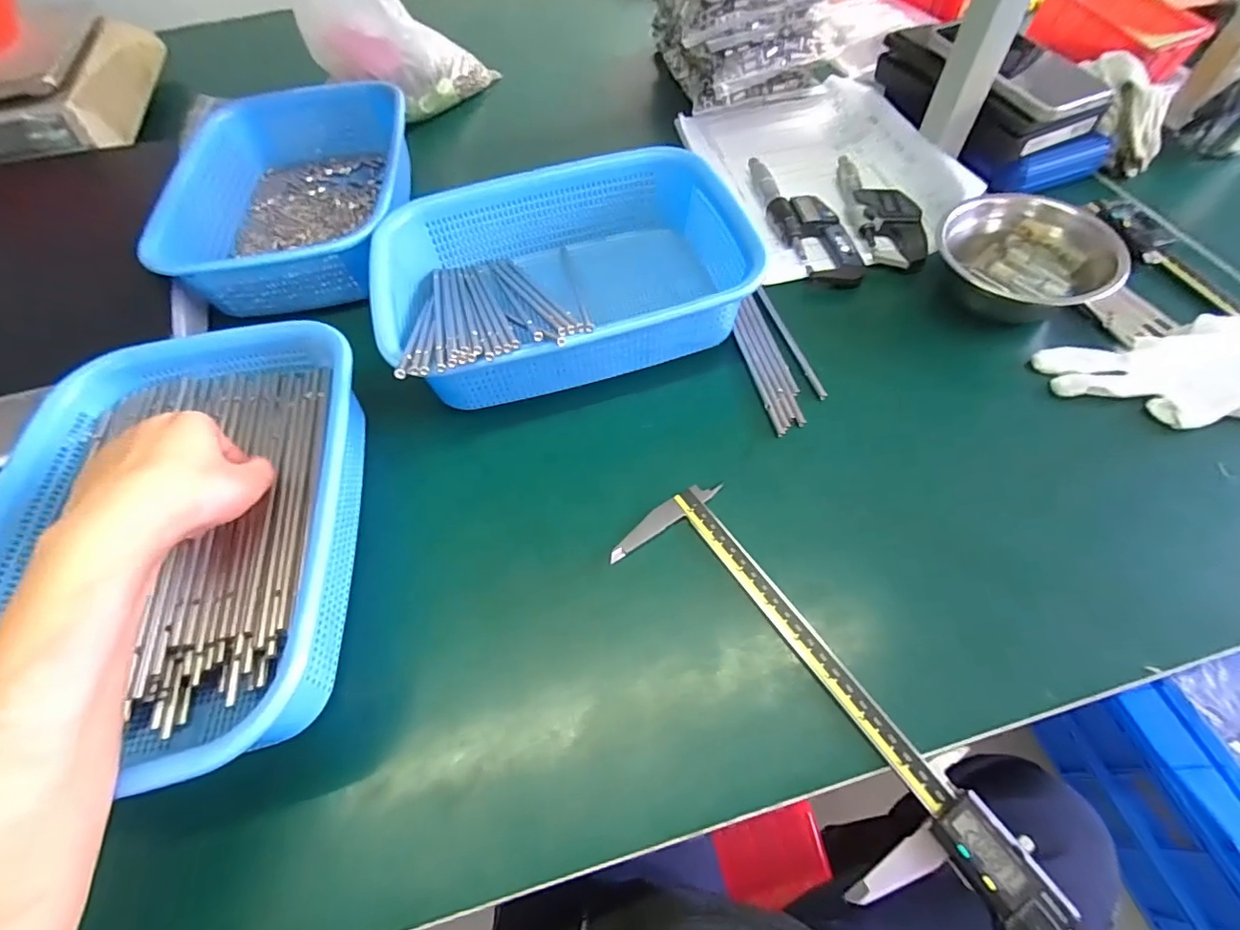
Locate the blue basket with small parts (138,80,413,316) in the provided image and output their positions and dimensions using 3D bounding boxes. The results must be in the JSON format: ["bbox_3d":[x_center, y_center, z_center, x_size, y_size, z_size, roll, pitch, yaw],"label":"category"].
[{"bbox_3d":[-0.312,-0.270,0.530,0.210,0.072,0.269,-9,58,-3],"label":"blue basket with small parts"}]

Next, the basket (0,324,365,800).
[{"bbox_3d":[-0.268,0.040,0.333,0.202,0.075,0.295,-9,58,-2],"label":"basket"}]

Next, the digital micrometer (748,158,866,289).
[{"bbox_3d":[0.169,-0.231,0.501,0.052,0.018,0.181,-18,59,-8],"label":"digital micrometer"}]

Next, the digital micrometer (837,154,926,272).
[{"bbox_3d":[0.239,-0.239,0.496,0.052,0.021,0.154,-11,58,-4],"label":"digital micrometer"}]

